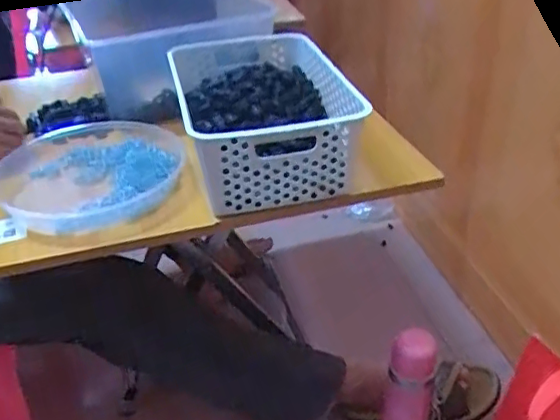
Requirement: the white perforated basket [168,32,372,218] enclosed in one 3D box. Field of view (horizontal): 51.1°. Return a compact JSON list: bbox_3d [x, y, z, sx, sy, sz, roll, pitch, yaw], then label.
[{"bbox_3d":[-0.025,-0.127,0.761,0.200,0.100,0.301,-10,33,-9],"label":"white perforated basket"}]

